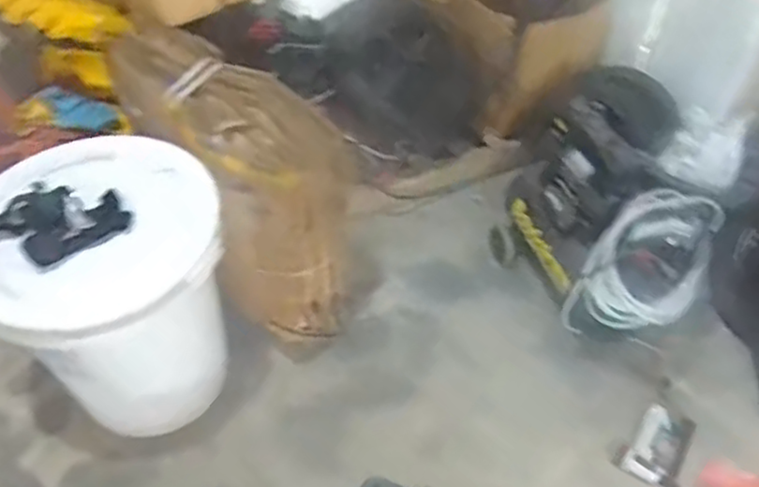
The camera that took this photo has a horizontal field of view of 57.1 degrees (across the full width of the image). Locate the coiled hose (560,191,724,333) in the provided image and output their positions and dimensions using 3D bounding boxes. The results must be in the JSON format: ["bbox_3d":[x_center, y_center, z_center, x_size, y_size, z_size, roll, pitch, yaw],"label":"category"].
[{"bbox_3d":[0.573,0.055,1.517,0.299,0.348,0.118,4,30,4],"label":"coiled hose"}]

